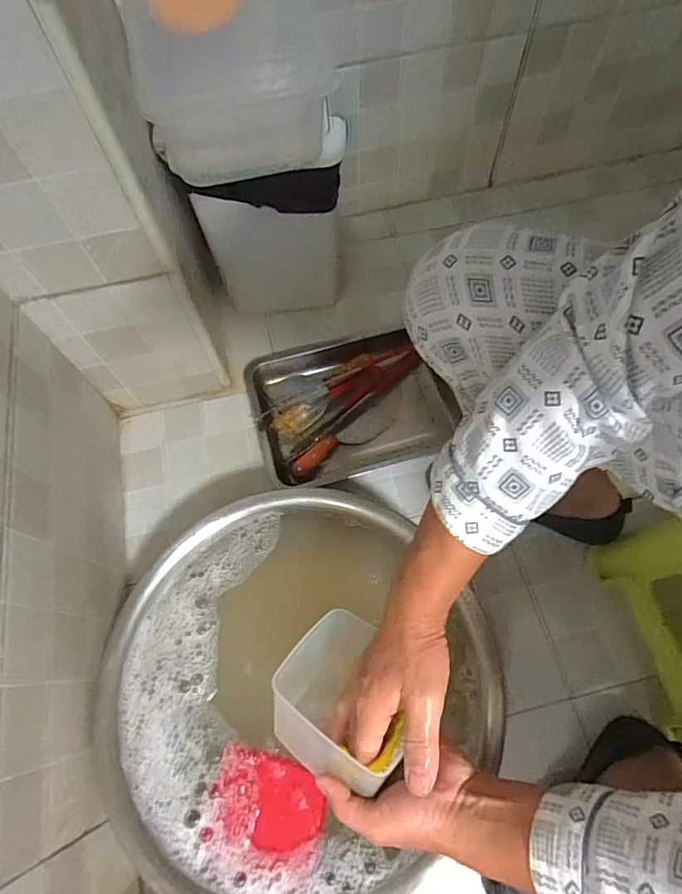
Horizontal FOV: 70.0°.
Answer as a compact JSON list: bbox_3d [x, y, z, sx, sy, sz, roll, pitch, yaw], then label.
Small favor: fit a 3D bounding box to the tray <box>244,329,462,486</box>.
[{"bbox_3d":[0.020,-0.073,0.854,0.343,0.043,0.260,-10,66,-3],"label":"tray"}]

